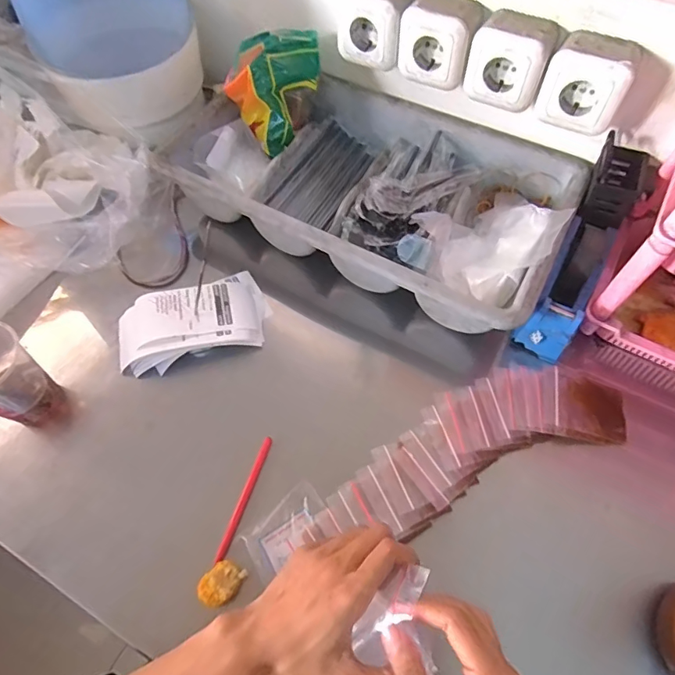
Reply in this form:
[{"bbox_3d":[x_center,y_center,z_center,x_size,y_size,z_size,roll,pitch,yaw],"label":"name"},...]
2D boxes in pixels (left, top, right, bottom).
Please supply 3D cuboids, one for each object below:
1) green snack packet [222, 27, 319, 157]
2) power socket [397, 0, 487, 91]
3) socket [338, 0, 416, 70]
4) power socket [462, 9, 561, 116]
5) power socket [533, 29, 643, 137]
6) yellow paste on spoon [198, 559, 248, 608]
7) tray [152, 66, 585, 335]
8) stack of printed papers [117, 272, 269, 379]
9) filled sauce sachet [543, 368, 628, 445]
[{"bbox_3d":[-0.088,-0.341,0.644,0.093,0.115,0.111,32,66,17],"label":"green snack packet"},{"bbox_3d":[0.118,-0.343,0.541,0.084,0.076,0.052,24,64,13],"label":"power socket"},{"bbox_3d":[0.045,-0.378,0.563,0.082,0.074,0.057,19,63,11],"label":"socket"},{"bbox_3d":[0.188,-0.304,0.515,0.083,0.078,0.050,24,64,13],"label":"power socket"},{"bbox_3d":[0.266,-0.272,0.496,0.082,0.075,0.056,28,65,15],"label":"power socket"},{"bbox_3d":[-0.108,0.230,0.436,0.032,0.017,0.039,31,66,16],"label":"yellow paste on spoon"},{"bbox_3d":[0.039,-0.197,0.615,0.483,0.081,0.282,26,64,14],"label":"tray"},{"bbox_3d":[-0.176,-0.019,0.571,0.183,0.040,0.106,-19,63,-9],"label":"stack of printed papers"},{"bbox_3d":[0.274,0.079,0.510,0.084,0.018,0.078,16,63,10],"label":"filled sauce sachet"}]

